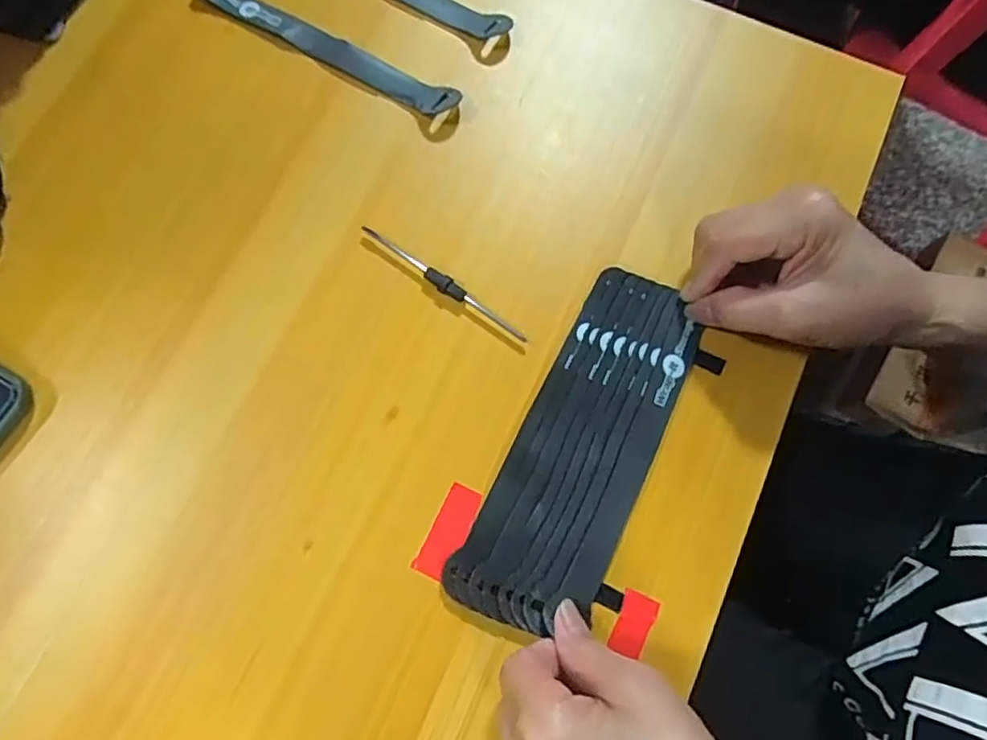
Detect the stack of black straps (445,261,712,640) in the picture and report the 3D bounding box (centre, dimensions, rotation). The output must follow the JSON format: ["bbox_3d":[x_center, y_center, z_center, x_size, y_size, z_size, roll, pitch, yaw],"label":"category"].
[{"bbox_3d":[0.049,0.039,0.334,0.069,0.011,0.195,27,76,4],"label":"stack of black straps"}]

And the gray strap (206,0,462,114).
[{"bbox_3d":[-0.108,-0.205,0.389,0.190,0.012,0.021,29,77,6],"label":"gray strap"}]

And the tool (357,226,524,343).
[{"bbox_3d":[-0.029,-0.049,0.353,0.112,0.007,0.008,33,77,7],"label":"tool"}]

